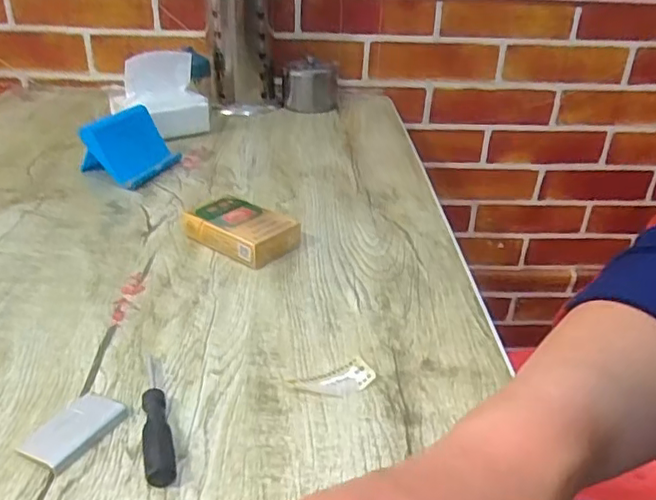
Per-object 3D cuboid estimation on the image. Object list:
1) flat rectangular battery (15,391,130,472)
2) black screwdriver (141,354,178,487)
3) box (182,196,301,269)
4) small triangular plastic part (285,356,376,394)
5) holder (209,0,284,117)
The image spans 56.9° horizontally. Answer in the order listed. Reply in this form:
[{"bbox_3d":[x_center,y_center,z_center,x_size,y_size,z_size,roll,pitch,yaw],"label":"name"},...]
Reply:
[{"bbox_3d":[-0.139,0.098,0.332,0.033,0.005,0.050,18,33,27],"label":"flat rectangular battery"},{"bbox_3d":[-0.098,0.090,0.341,0.015,0.013,0.101,-8,31,-17],"label":"black screwdriver"},{"bbox_3d":[-0.075,-0.018,0.520,0.088,0.027,0.052,22,35,32],"label":"box"},{"bbox_3d":[0.003,0.080,0.371,0.051,0.005,0.024,-12,32,-23],"label":"small triangular plastic part"},{"bbox_3d":[-0.117,-0.328,0.830,0.102,0.256,0.112,-2,29,-7],"label":"holder"}]

